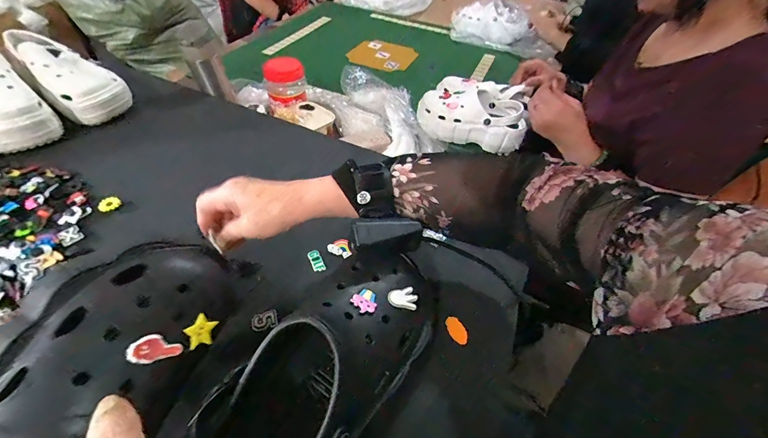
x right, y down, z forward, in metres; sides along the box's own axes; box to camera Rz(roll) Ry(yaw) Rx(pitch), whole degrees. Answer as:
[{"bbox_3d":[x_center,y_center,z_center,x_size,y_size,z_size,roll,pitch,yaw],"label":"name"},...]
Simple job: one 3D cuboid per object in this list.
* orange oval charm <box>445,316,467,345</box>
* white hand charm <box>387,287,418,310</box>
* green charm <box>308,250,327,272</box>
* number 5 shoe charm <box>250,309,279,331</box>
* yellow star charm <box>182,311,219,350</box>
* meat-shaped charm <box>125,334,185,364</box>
[{"bbox_3d":[0.079,0.120,0.356,0.016,0.004,0.031,-32,63,-8],"label":"orange oval charm"},{"bbox_3d":[0.017,0.072,0.300,0.027,0.008,0.021,13,56,-16],"label":"white hand charm"},{"bbox_3d":[-0.083,0.052,0.407,0.014,0.006,0.031,-18,51,-22],"label":"green charm"},{"bbox_3d":[-0.129,0.109,0.353,0.027,0.007,0.020,-14,49,-18],"label":"number 5 shoe charm"},{"bbox_3d":[-0.142,0.089,0.256,0.005,0.023,0.024,-3,50,28],"label":"yellow star charm"},{"bbox_3d":[-0.159,0.090,0.230,0.033,0.004,0.018,5,67,-57],"label":"meat-shaped charm"}]

